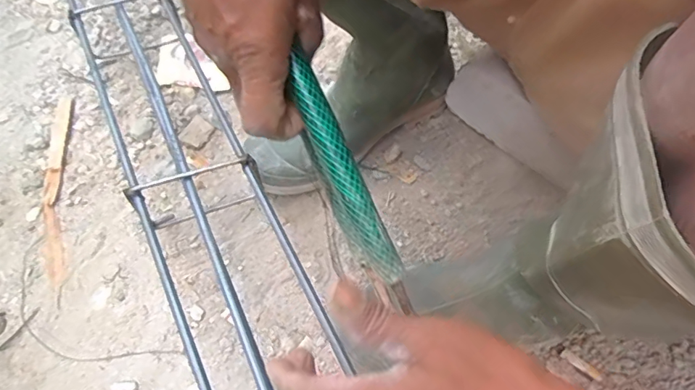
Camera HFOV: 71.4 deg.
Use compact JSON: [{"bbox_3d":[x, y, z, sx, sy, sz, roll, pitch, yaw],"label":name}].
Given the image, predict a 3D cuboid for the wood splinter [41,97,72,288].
[{"bbox_3d":[-0.326,-0.015,0.541,0.026,0.008,0.251,-13,58,-8],"label":"wood splinter"}]

